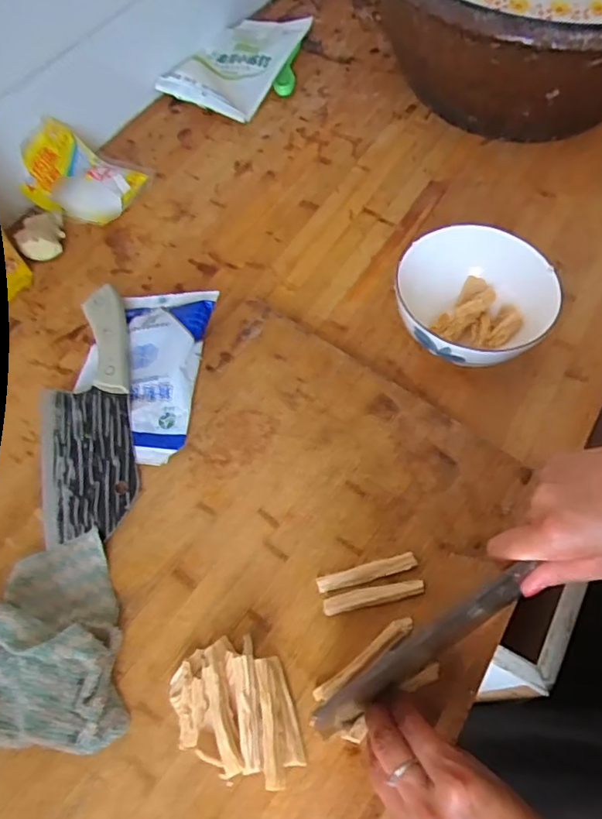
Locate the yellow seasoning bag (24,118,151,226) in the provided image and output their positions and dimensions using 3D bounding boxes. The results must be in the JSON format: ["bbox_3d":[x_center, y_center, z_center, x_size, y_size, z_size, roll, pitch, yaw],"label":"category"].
[{"bbox_3d":[-0.242,-0.265,0.639,0.111,0.057,0.099,20,64,11],"label":"yellow seasoning bag"}]

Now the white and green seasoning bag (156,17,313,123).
[{"bbox_3d":[-0.083,-0.448,0.747,0.135,0.034,0.186,26,67,13],"label":"white and green seasoning bag"}]

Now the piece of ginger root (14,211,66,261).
[{"bbox_3d":[-0.275,-0.183,0.615,0.042,0.028,0.044,-4,64,-1],"label":"piece of ginger root"}]

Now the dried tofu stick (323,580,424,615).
[{"bbox_3d":[0.054,0.136,0.424,0.075,0.007,0.012,-11,64,-4],"label":"dried tofu stick"}]

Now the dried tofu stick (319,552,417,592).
[{"bbox_3d":[0.049,0.121,0.433,0.075,0.009,0.012,-14,64,-5],"label":"dried tofu stick"}]

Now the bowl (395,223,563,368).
[{"bbox_3d":[0.152,-0.095,0.535,0.139,0.072,0.130,-1,62,1],"label":"bowl"}]

